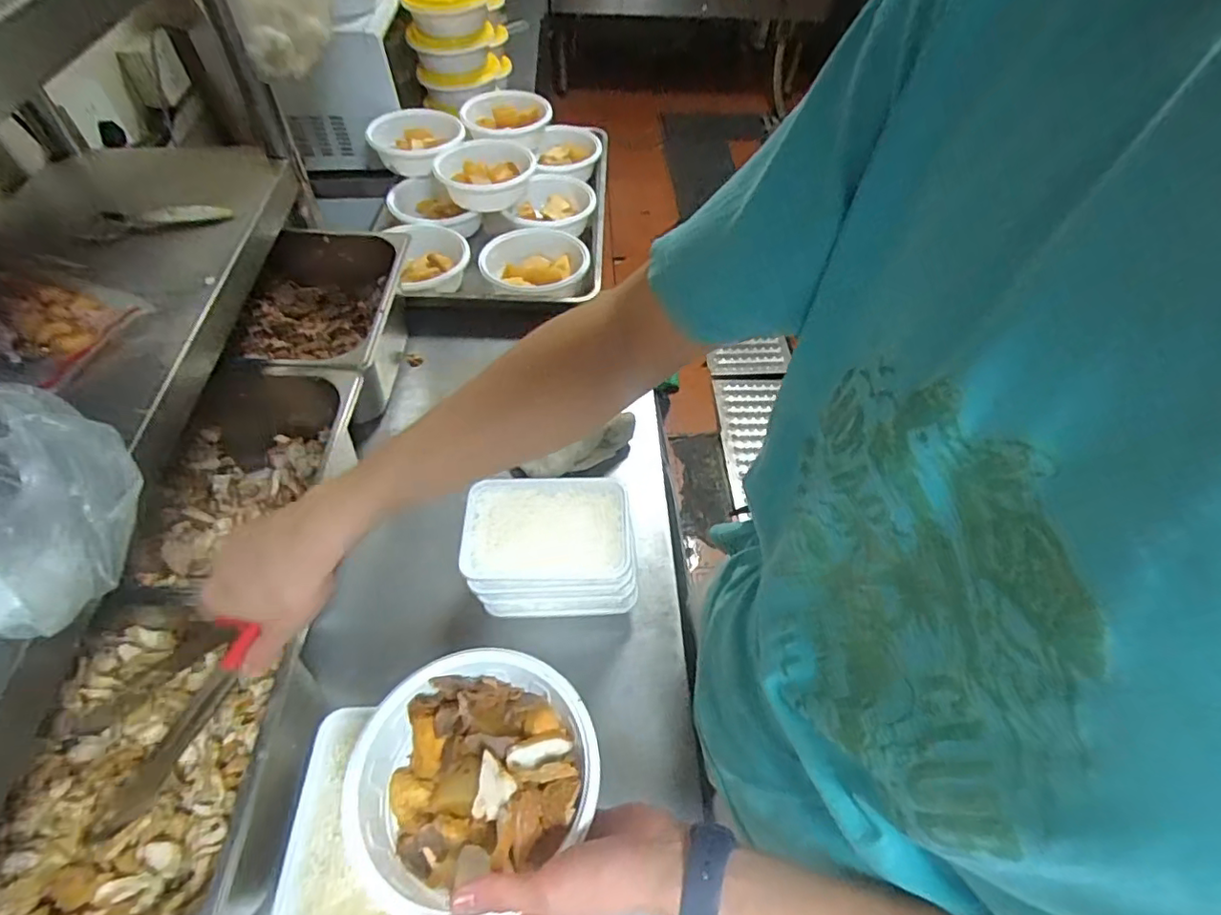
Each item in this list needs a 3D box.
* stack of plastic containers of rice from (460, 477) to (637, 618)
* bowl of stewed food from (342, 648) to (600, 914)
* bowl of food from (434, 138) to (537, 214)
[{"bbox_3d":[-0.063,0.096,0.626,0.170,0.082,0.122,-1,55,-3],"label":"stack of plastic containers of rice"},{"bbox_3d":[-0.101,0.224,0.429,0.168,0.052,0.150,-34,63,-23],"label":"bowl of stewed food"},{"bbox_3d":[-0.214,-0.498,1.046,0.172,0.058,0.173,1,55,-2],"label":"bowl of food"}]

